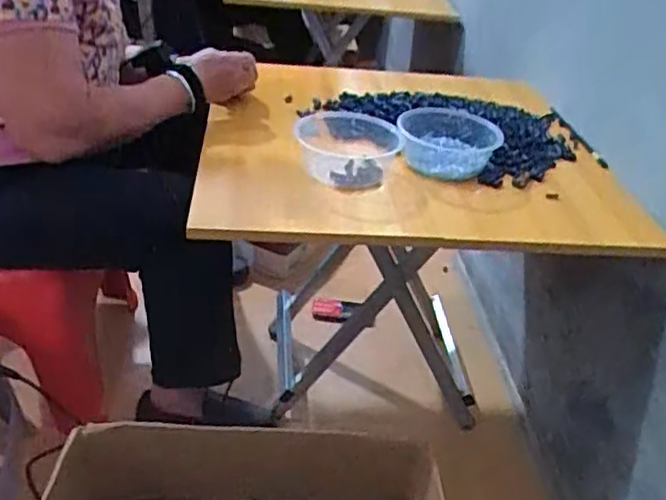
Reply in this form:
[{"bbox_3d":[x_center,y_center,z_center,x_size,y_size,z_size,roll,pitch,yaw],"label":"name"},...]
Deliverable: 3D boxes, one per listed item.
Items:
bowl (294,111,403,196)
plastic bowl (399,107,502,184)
[{"bbox_3d":[0.020,-0.142,0.921,0.140,0.065,0.154,4,34,-3],"label":"bowl"},{"bbox_3d":[0.160,-0.147,0.931,0.140,0.068,0.124,8,34,2],"label":"plastic bowl"}]

